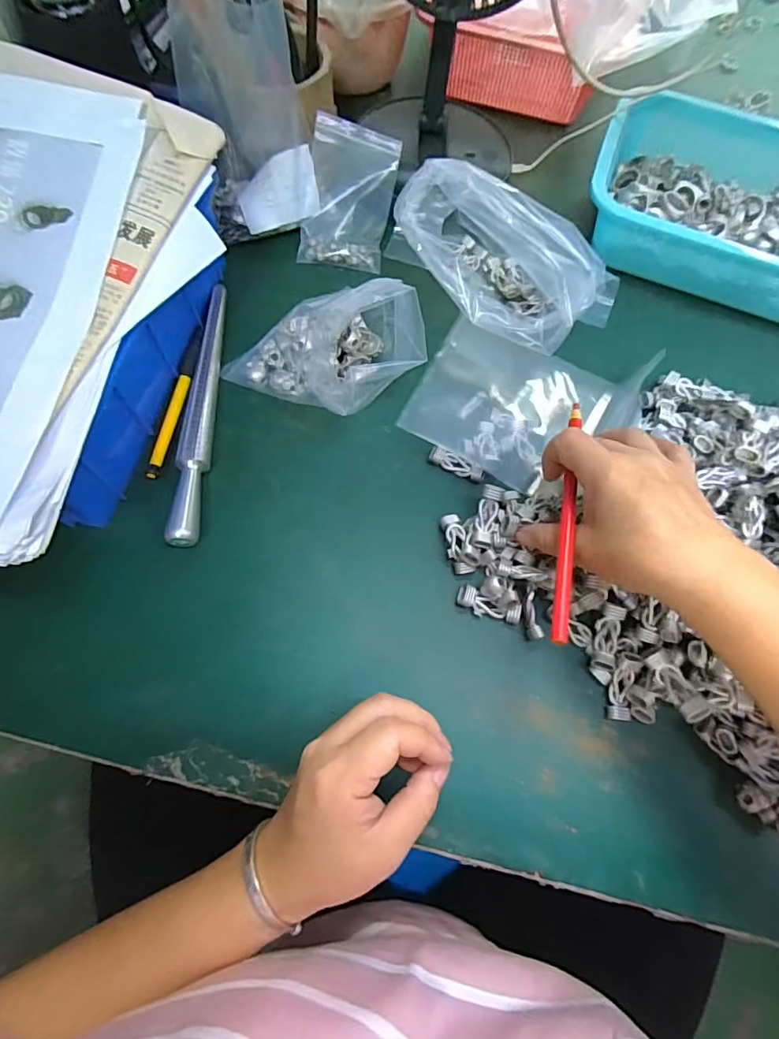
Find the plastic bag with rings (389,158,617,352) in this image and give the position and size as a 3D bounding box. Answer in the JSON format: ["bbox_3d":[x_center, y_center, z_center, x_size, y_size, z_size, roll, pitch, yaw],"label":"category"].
[{"bbox_3d":[0.093,-0.219,0.405,0.167,0.095,0.090,43,72,13],"label":"plastic bag with rings"}]

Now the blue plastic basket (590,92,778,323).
[{"bbox_3d":[0.327,-0.294,0.468,0.267,0.080,0.187,22,69,5],"label":"blue plastic basket"}]

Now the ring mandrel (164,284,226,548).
[{"bbox_3d":[-0.148,-0.090,0.382,0.020,0.023,0.233,0,68,-4],"label":"ring mandrel"}]

